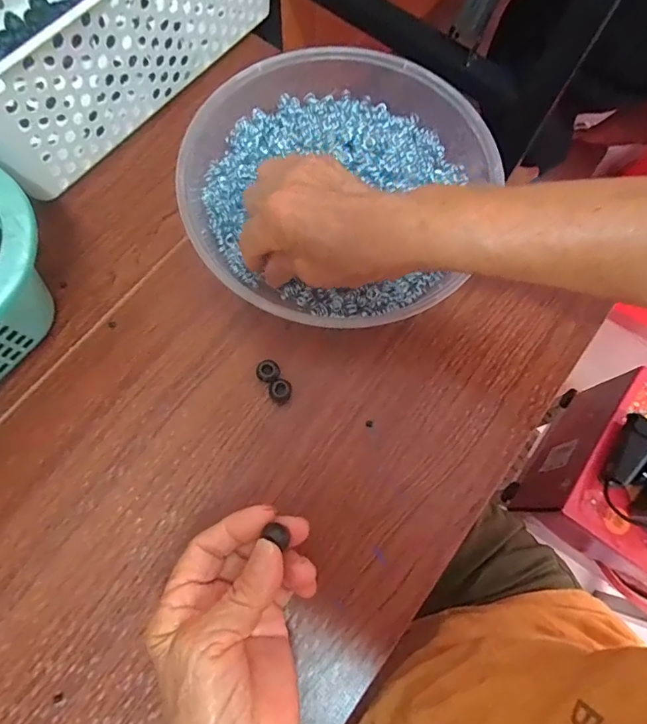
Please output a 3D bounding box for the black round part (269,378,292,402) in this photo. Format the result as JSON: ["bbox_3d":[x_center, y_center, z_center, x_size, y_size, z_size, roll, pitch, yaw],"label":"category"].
[{"bbox_3d":[-0.029,0.019,0.322,0.015,0.009,0.015,1,74,-2],"label":"black round part"}]

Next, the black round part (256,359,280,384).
[{"bbox_3d":[-0.038,0.007,0.325,0.015,0.008,0.015,1,74,-2],"label":"black round part"}]

